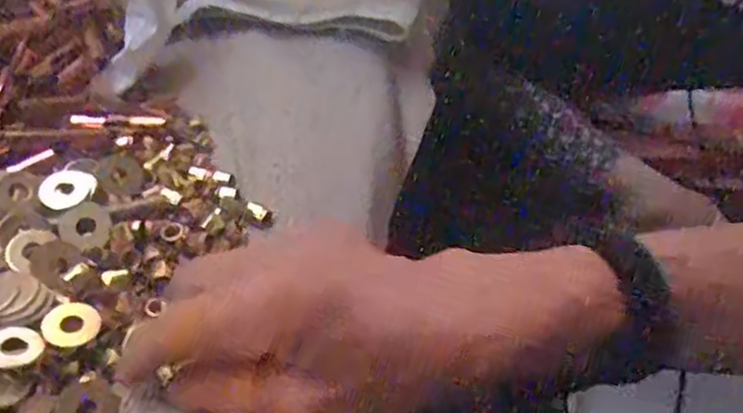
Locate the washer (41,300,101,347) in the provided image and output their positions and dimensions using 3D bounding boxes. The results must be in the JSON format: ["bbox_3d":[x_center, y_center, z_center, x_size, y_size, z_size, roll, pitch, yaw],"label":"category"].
[{"bbox_3d":[-0.116,0.045,0.266,0.020,0.004,0.020,16,43,-8],"label":"washer"}]

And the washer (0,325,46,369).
[{"bbox_3d":[-0.132,0.051,0.253,0.018,0.005,0.019,-1,45,1],"label":"washer"}]

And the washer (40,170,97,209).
[{"bbox_3d":[-0.133,-0.008,0.303,0.022,0.004,0.021,7,56,-11],"label":"washer"}]

